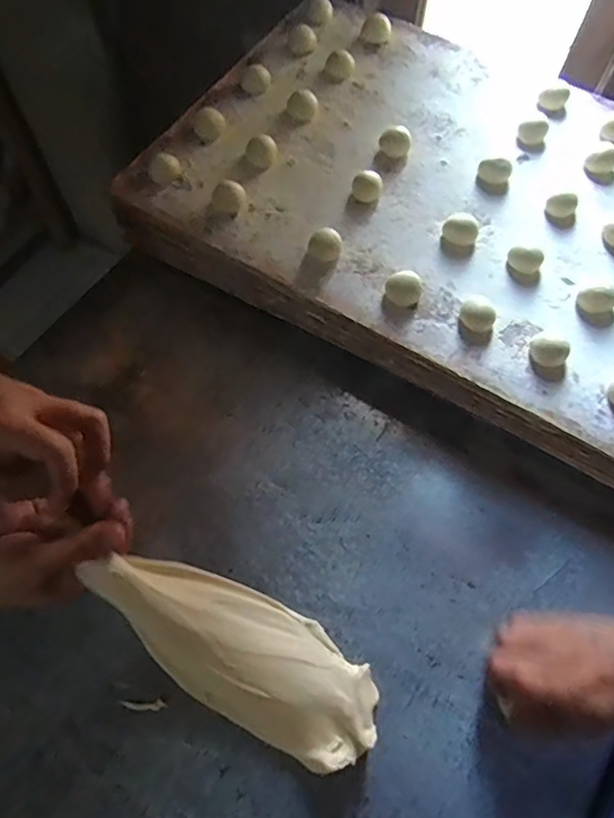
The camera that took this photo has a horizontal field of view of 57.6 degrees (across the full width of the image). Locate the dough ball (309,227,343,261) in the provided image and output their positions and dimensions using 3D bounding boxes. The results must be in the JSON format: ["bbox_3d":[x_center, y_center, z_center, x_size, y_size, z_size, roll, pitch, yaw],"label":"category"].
[{"bbox_3d":[0.019,-0.157,0.541,0.032,0.024,0.026,2,65,1],"label":"dough ball"}]

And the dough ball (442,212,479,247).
[{"bbox_3d":[0.153,-0.178,0.555,0.033,0.020,0.030,0,65,0],"label":"dough ball"}]

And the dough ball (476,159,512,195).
[{"bbox_3d":[0.196,-0.247,0.585,0.034,0.021,0.028,16,66,8],"label":"dough ball"}]

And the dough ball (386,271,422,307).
[{"bbox_3d":[0.090,-0.112,0.519,0.033,0.018,0.031,0,65,0],"label":"dough ball"}]

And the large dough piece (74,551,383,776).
[{"bbox_3d":[-0.051,0.182,0.418,0.217,0.064,0.088,24,67,11],"label":"large dough piece"}]

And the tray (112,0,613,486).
[{"bbox_3d":[0.159,-0.232,0.609,0.605,0.064,0.438,29,68,13],"label":"tray"}]

